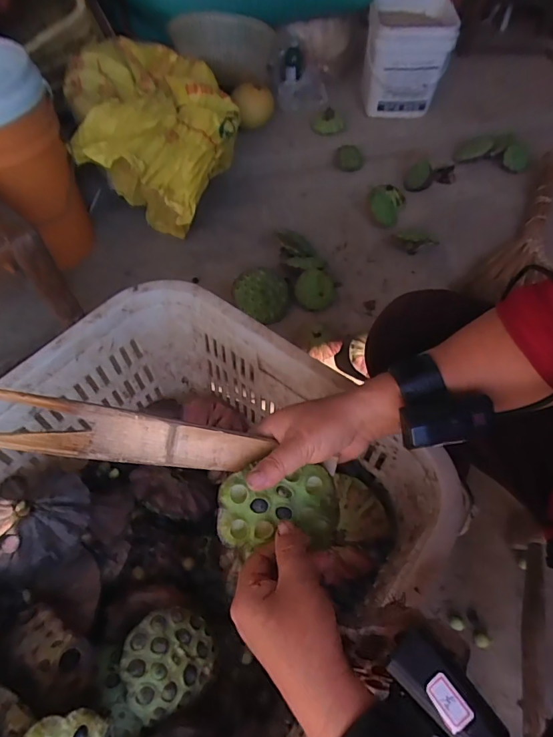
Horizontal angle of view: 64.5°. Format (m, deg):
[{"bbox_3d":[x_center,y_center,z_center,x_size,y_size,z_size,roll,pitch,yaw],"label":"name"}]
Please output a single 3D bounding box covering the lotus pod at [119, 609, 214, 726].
[{"bbox_3d":[-0.116,0.309,0.465,0.092,0.050,0.092,17,58,-28],"label":"lotus pod"}]

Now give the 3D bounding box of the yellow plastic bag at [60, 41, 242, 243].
[{"bbox_3d":[-0.294,-0.564,1.124,0.394,0.286,0.513,-18,58,-10],"label":"yellow plastic bag"}]

